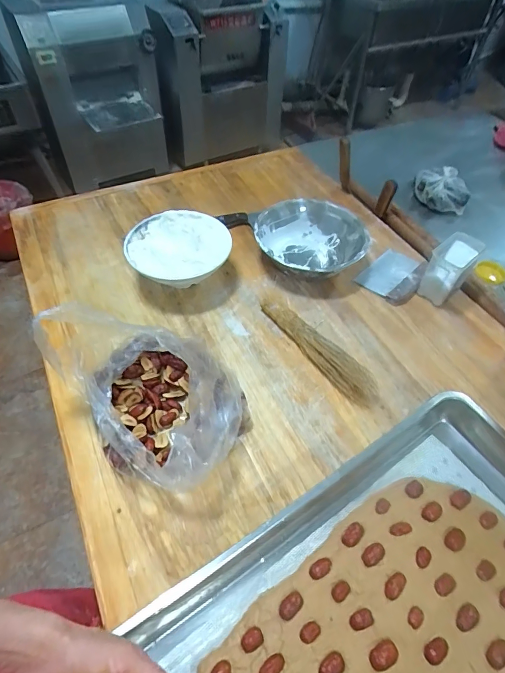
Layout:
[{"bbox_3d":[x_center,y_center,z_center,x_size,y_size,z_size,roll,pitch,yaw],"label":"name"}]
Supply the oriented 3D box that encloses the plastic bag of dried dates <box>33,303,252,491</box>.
[{"bbox_3d":[-0.138,0.066,0.557,0.276,0.157,0.189,36,57,21],"label":"plastic bag of dried dates"}]

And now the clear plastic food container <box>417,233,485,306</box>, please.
[{"bbox_3d":[0.388,-0.135,0.785,0.071,0.107,0.123,34,58,22],"label":"clear plastic food container"}]

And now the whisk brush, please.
[{"bbox_3d":[0.112,0.010,0.687,0.059,0.047,0.278,-25,58,-23],"label":"whisk brush"}]

